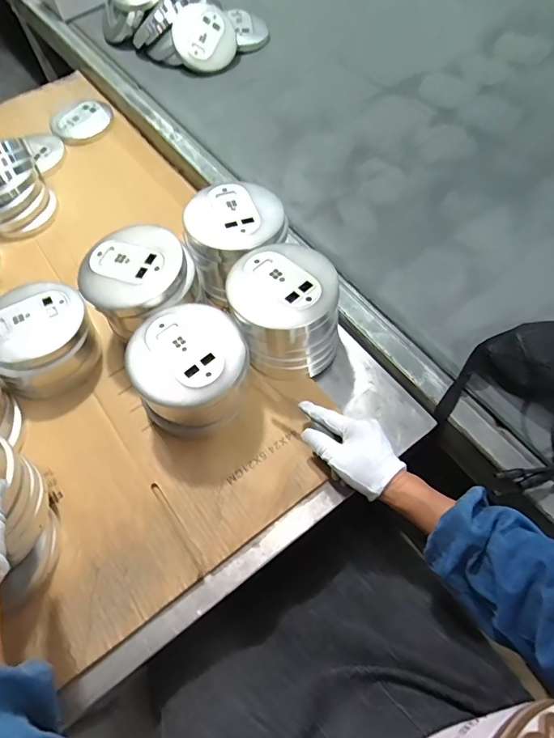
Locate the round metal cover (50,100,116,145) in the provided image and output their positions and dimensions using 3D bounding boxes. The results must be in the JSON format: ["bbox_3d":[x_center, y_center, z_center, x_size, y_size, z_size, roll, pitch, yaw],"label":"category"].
[{"bbox_3d":[-0.395,-0.506,0.924,0.115,0.016,0.114,-1,64,3],"label":"round metal cover"}]

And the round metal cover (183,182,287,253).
[{"bbox_3d":[-0.057,-0.201,0.602,0.115,0.032,0.112,38,68,21],"label":"round metal cover"}]

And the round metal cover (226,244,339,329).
[{"bbox_3d":[0.005,-0.098,0.525,0.123,0.015,0.106,27,65,16],"label":"round metal cover"}]

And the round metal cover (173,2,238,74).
[{"bbox_3d":[-0.142,-0.652,0.885,0.126,0.028,0.126,0,95,-2],"label":"round metal cover"}]

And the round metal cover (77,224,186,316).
[{"bbox_3d":[-0.181,-0.126,0.571,0.128,0.034,0.109,-21,65,-7],"label":"round metal cover"}]

